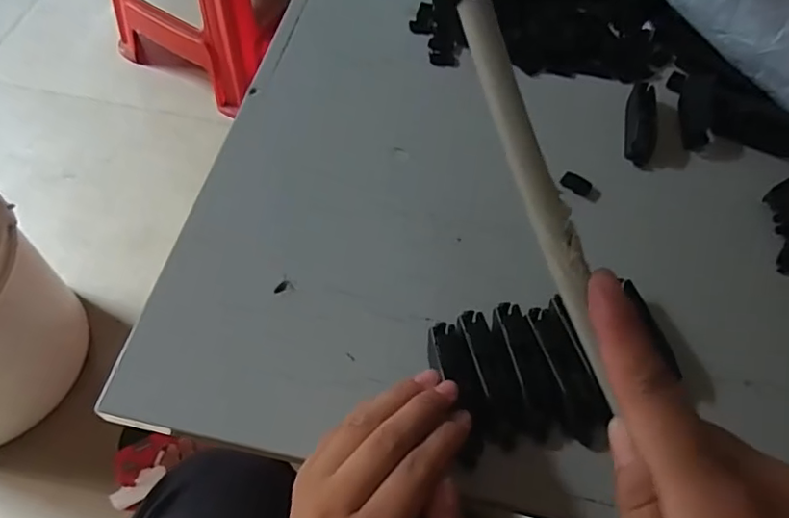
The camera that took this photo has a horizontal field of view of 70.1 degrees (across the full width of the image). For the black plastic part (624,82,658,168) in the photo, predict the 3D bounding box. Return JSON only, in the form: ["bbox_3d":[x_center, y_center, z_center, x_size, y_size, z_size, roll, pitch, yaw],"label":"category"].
[{"bbox_3d":[0.186,-0.106,0.425,0.020,0.014,0.078,13,61,4],"label":"black plastic part"}]

